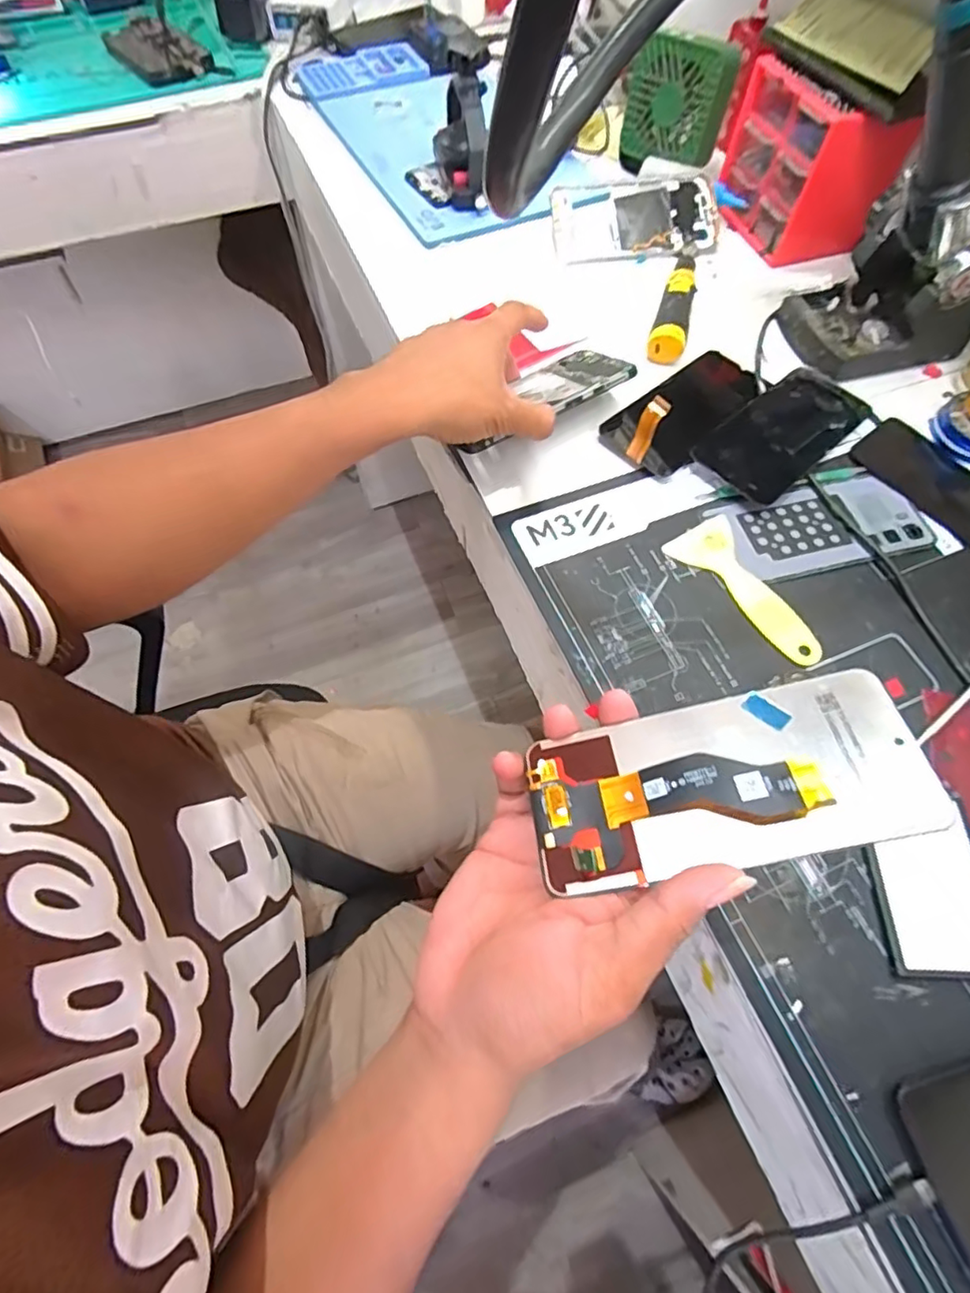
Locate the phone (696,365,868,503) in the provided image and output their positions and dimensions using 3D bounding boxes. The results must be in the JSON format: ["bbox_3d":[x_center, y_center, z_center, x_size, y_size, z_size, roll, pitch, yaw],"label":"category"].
[{"bbox_3d":[0.243,-0.173,0.472,0.156,0.012,0.072,-38,70,-17],"label":"phone"}]

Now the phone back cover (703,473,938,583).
[{"bbox_3d":[0.250,-0.089,0.437,0.147,0.005,0.073,-14,65,-8],"label":"phone back cover"}]

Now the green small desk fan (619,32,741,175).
[{"bbox_3d":[0.192,-0.547,0.601,0.102,0.099,0.041,21,65,9],"label":"green small desk fan"}]

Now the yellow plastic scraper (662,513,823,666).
[{"bbox_3d":[0.186,-0.040,0.413,0.051,0.004,0.123,-31,68,-15],"label":"yellow plastic scraper"}]

